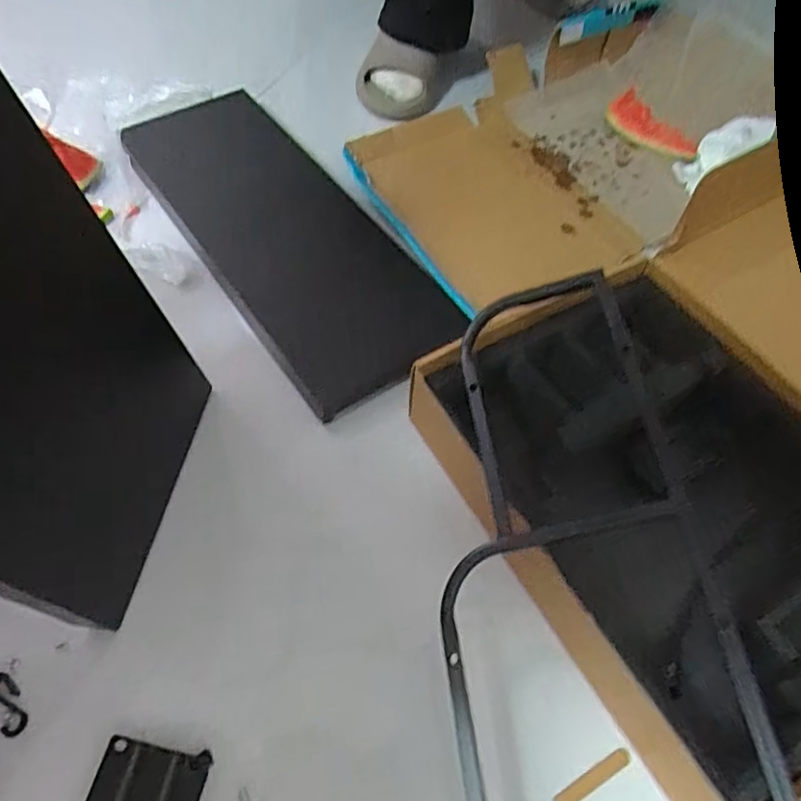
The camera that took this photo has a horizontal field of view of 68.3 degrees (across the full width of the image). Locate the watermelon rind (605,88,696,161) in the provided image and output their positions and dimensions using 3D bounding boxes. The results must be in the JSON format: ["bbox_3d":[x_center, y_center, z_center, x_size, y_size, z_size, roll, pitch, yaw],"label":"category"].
[{"bbox_3d":[0.311,-0.342,0.752,0.050,0.024,0.132,-24,62,-16],"label":"watermelon rind"}]

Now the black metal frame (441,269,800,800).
[{"bbox_3d":[0.125,0.178,0.359,0.219,0.135,0.549,1,58,-1],"label":"black metal frame"}]

